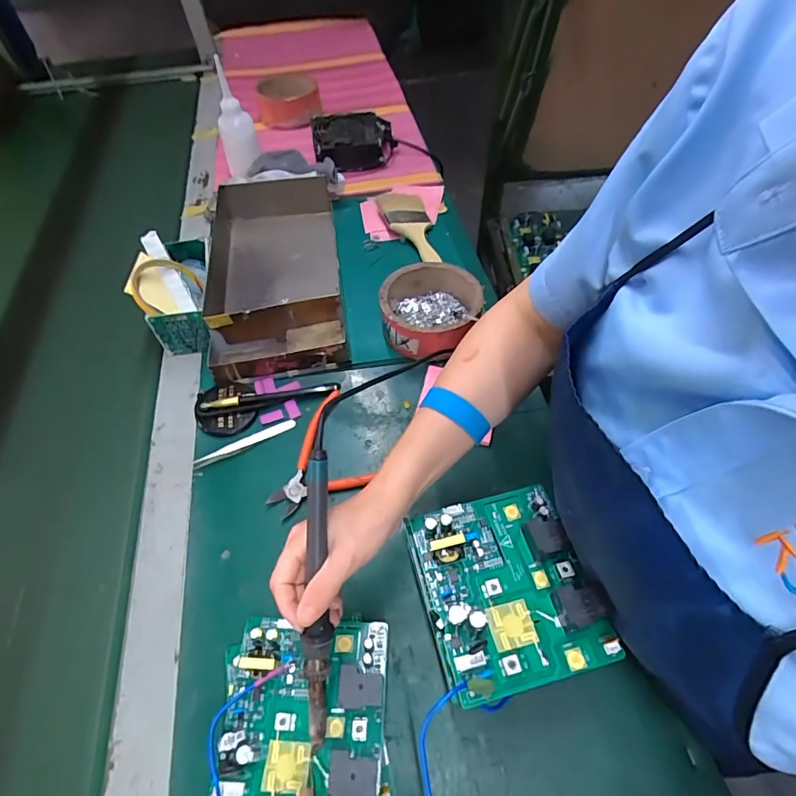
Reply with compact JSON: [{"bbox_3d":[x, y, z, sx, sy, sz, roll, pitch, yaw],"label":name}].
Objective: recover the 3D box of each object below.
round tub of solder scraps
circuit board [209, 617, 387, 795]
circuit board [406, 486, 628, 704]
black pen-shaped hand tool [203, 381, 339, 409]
[{"bbox_3d":[0.041,-0.109,0.577,0.115,0.054,0.124,-1,55,2],"label":"round tub of solder scraps"},{"bbox_3d":[-0.070,0.228,0.329,0.116,0.027,0.125,-1,55,2],"label":"circuit board"},{"bbox_3d":[0.077,0.130,0.331,0.117,0.028,0.131,-13,55,-6],"label":"circuit board"},{"bbox_3d":[-0.144,-0.004,0.527,0.151,0.017,0.012,-12,55,-6],"label":"black pen-shaped hand tool"}]

